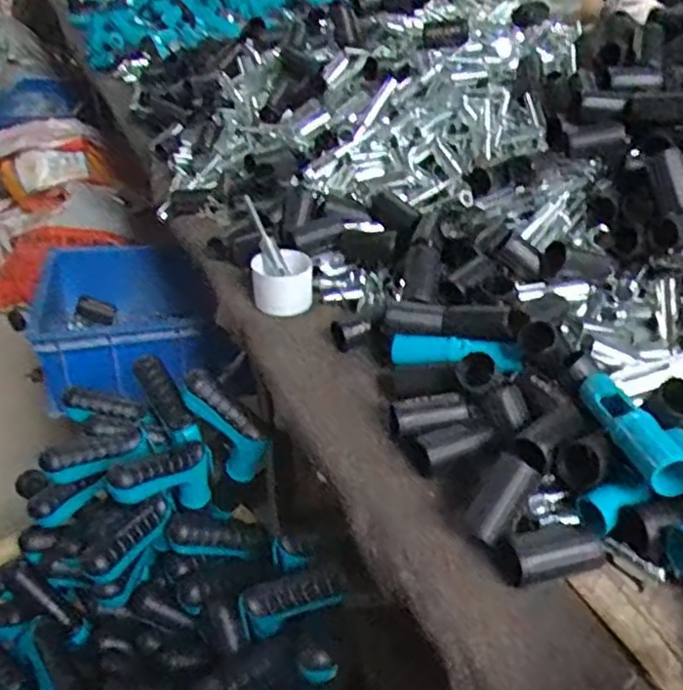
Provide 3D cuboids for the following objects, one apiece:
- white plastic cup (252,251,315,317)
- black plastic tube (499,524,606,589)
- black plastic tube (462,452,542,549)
[{"bbox_3d":[-0.064,-0.067,0.754,0.066,0.054,0.063,-1,36,0],"label":"white plastic cup"},{"bbox_3d":[0.145,0.148,0.476,0.066,0.031,0.034,-7,37,-8],"label":"black plastic tube"},{"bbox_3d":[0.117,0.113,0.498,0.032,0.023,0.063,29,83,34],"label":"black plastic tube"}]

